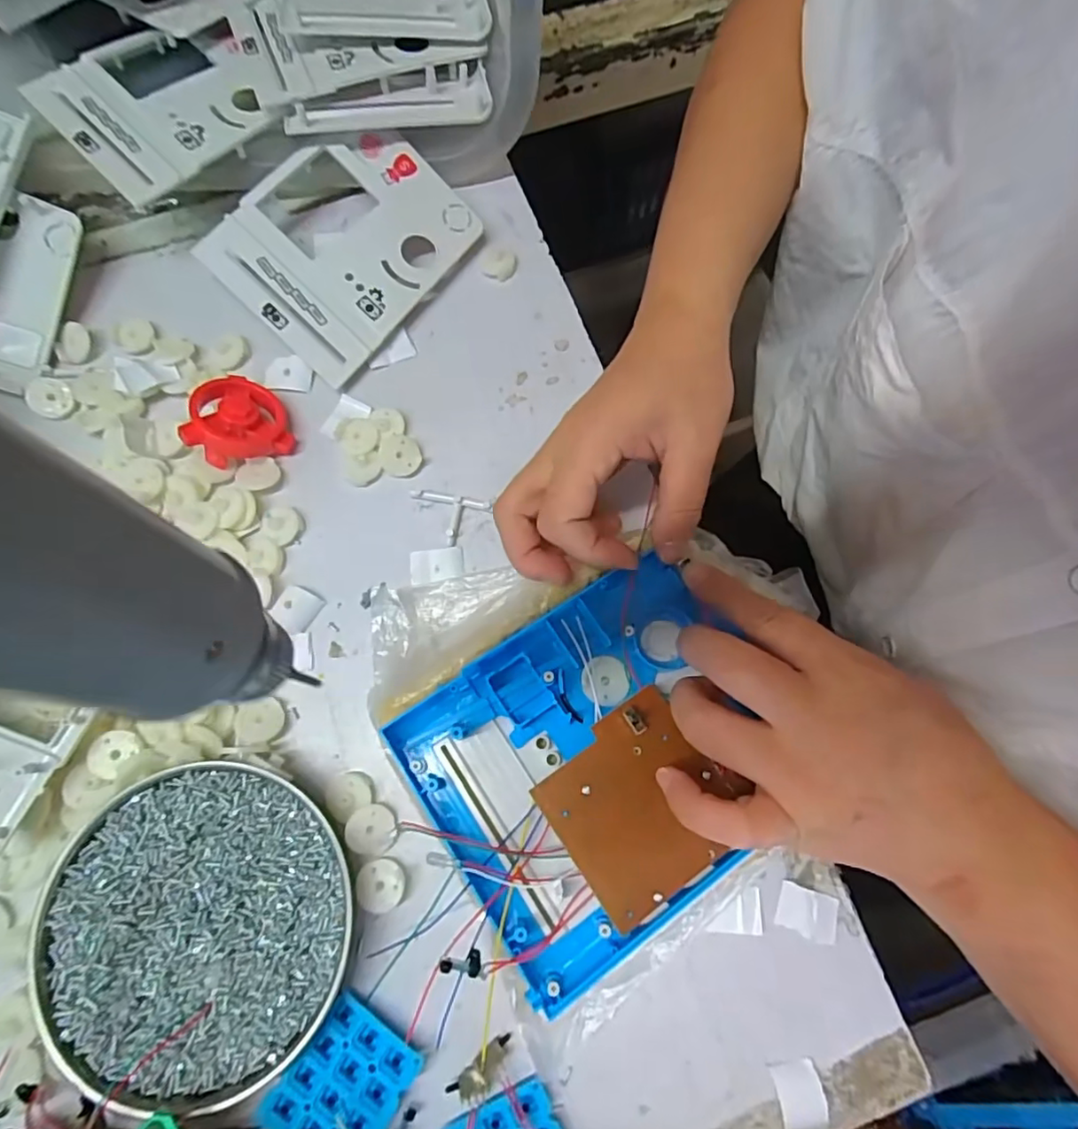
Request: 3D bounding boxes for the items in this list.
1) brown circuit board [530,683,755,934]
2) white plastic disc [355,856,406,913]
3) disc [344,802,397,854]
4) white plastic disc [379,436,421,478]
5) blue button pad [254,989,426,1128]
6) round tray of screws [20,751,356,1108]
[{"bbox_3d":[0.044,0.103,0.256,0.073,0.006,0.072,-35,79,-10],"label":"brown circuit board"},{"bbox_3d":[-0.076,0.154,0.283,0.023,0.004,0.023,0,75,-1],"label":"white plastic disc"},{"bbox_3d":[-0.082,0.129,0.288,0.023,0.005,0.022,0,75,-1],"label":"disc"},{"bbox_3d":[-0.080,-0.063,0.340,0.024,0.005,0.023,0,75,-1],"label":"white plastic disc"},{"bbox_3d":[-0.086,0.232,0.261,0.050,0.006,0.059,35,77,8],"label":"blue button pad"},{"bbox_3d":[-0.156,0.164,0.270,0.132,0.015,0.132,-9,76,-4],"label":"round tray of screws"}]

